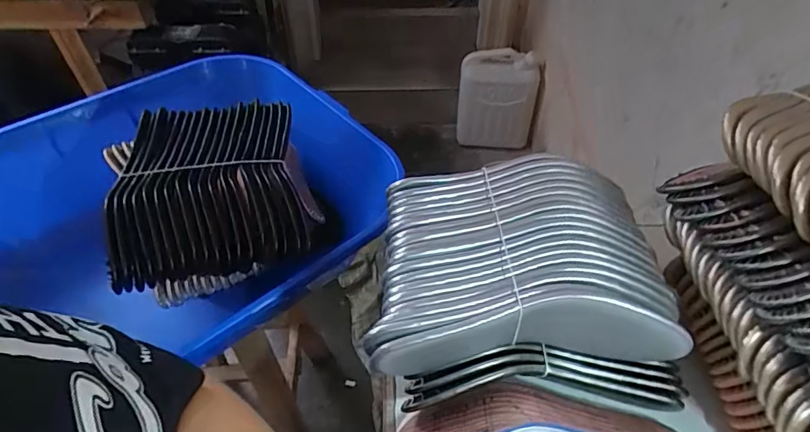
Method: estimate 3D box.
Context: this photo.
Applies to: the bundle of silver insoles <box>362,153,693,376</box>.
[{"bbox_3d":[0.093,0.038,0.440,0.245,0.075,0.176,-1,47,-2],"label":"bundle of silver insoles"}]

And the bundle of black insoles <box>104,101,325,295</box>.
[{"bbox_3d":[-0.237,-0.032,0.606,0.217,0.076,0.245,-11,48,-12],"label":"bundle of black insoles"}]

